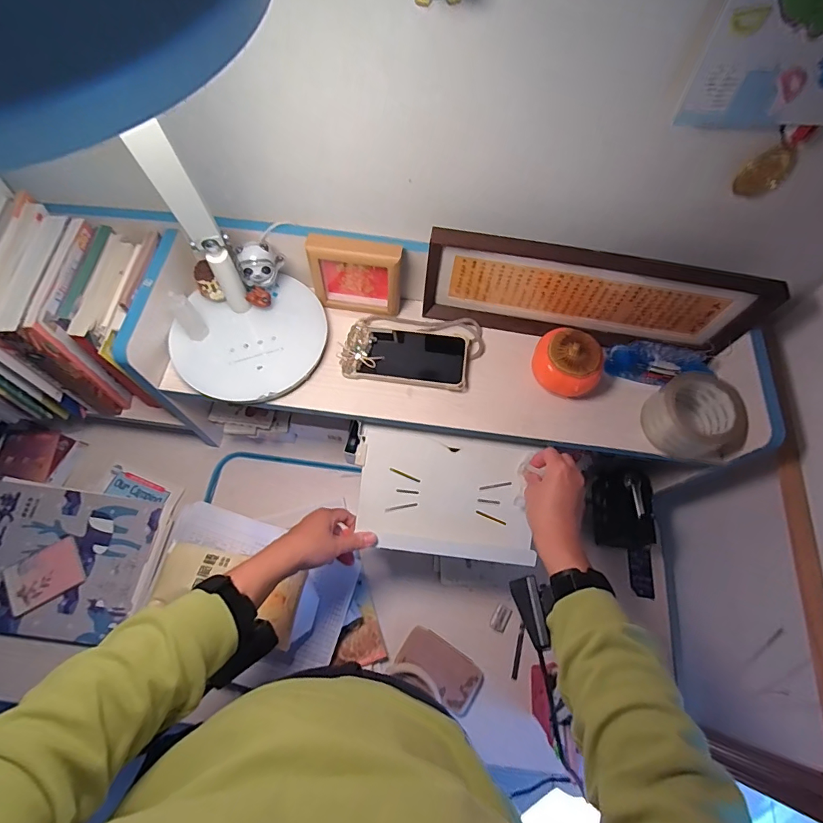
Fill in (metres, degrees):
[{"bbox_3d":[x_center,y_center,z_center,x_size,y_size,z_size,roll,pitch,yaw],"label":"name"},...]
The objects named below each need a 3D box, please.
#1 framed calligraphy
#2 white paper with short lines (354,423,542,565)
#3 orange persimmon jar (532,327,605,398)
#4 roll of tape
[{"bbox_3d":[0.225,-0.144,0.588,0.417,0.146,0.043,13,66,3],"label":"framed calligraphy"},{"bbox_3d":[0.043,0.113,0.588,0.233,0.010,0.152,8,90,1],"label":"white paper with short lines"},{"bbox_3d":[0.204,-0.060,0.592,0.091,0.070,0.075,41,70,14],"label":"orange persimmon jar"},{"bbox_3d":[0.364,0.009,0.572,0.096,0.063,0.113,-20,69,-11],"label":"roll of tape"}]

